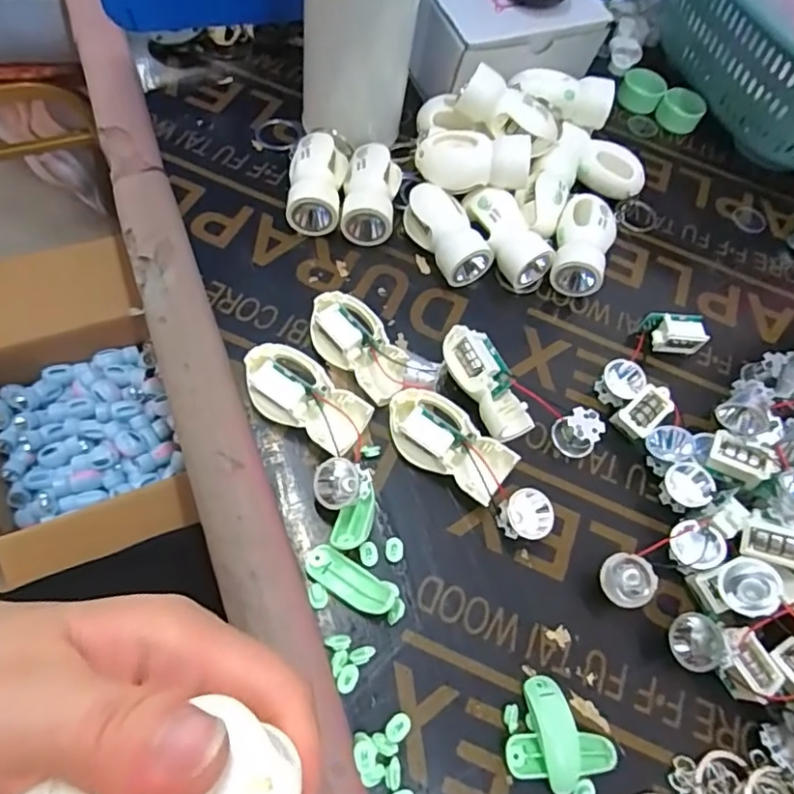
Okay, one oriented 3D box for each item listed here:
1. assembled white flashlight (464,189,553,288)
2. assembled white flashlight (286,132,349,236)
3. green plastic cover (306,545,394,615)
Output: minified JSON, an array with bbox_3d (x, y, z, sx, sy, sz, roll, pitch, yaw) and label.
[{"bbox_3d":[0.065,-0.098,0.346,0.026,0.022,0.065,-32,83,-15],"label":"assembled white flashlight"},{"bbox_3d":[-0.047,-0.129,0.351,0.030,0.024,0.058,7,61,-5],"label":"assembled white flashlight"},{"bbox_3d":[-0.021,0.081,0.258,0.042,0.008,0.015,29,61,7],"label":"green plastic cover"}]

